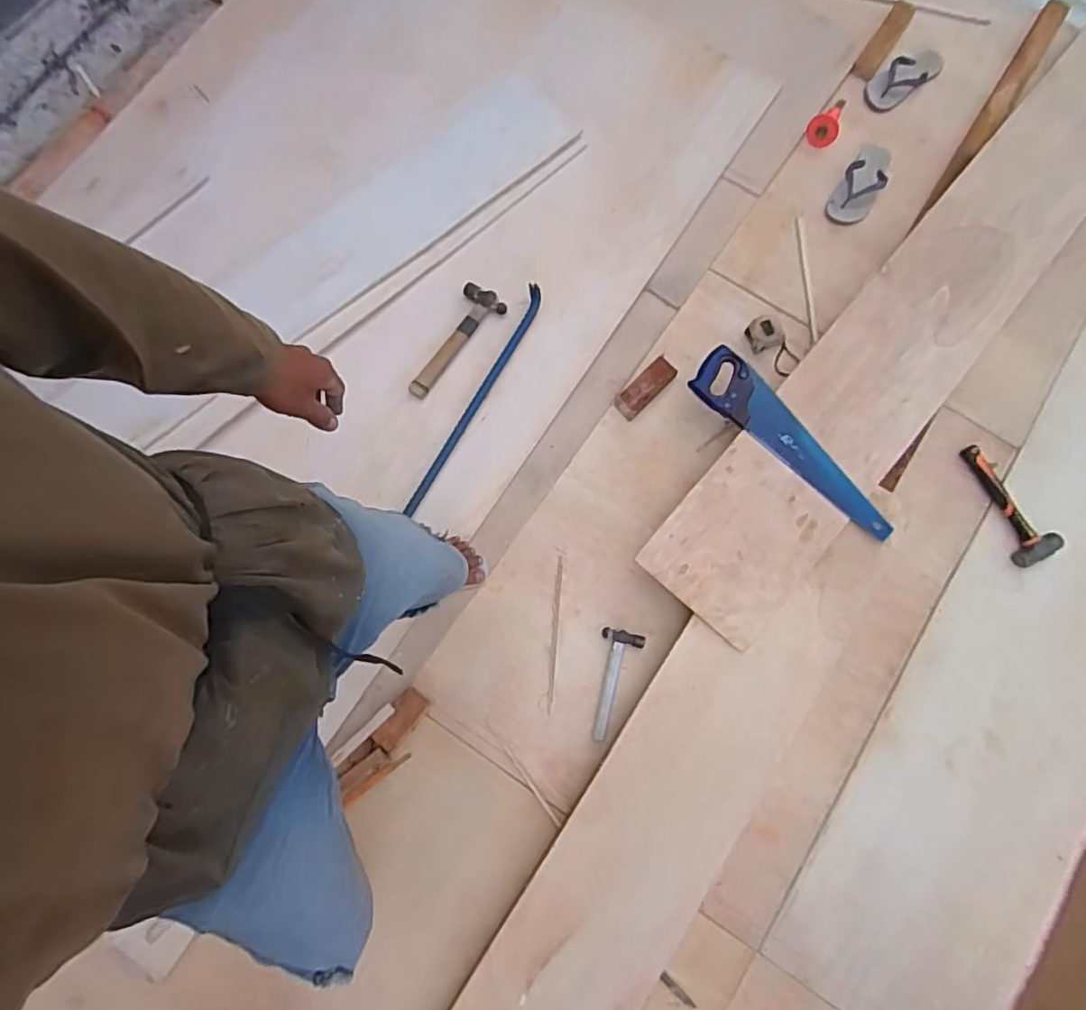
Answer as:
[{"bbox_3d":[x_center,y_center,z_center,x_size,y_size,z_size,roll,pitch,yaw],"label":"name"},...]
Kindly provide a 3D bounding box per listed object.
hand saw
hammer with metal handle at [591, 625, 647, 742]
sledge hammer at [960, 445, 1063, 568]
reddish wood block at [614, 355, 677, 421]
[{"bbox_3d":[0.547,-0.143,1.307,0.511,0.030,0.131,43,81,9],"label":"hand saw"},{"bbox_3d":[0.142,0.376,1.282,0.085,0.023,0.226,18,78,5],"label":"hammer with metal handle"},{"bbox_3d":[1.039,-0.003,1.376,0.096,0.056,0.288,-26,76,-5],"label":"sledge hammer"},{"bbox_3d":[0.242,-0.275,1.428,0.168,0.013,0.060,-44,80,-9],"label":"reddish wood block"}]

